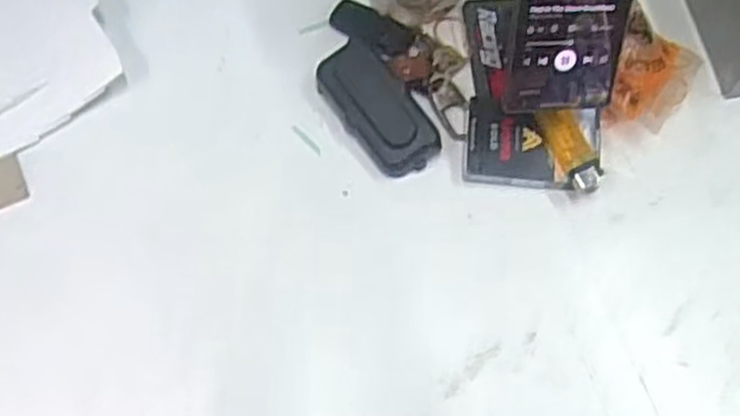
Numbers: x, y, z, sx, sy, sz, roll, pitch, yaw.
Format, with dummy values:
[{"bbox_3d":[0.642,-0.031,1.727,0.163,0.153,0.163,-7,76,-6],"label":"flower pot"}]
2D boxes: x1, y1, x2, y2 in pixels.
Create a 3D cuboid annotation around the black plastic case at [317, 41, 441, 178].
[{"bbox_3d":[0.004,-0.073,0.577,0.055,0.033,0.105,-33,72,-15],"label":"black plastic case"}]

